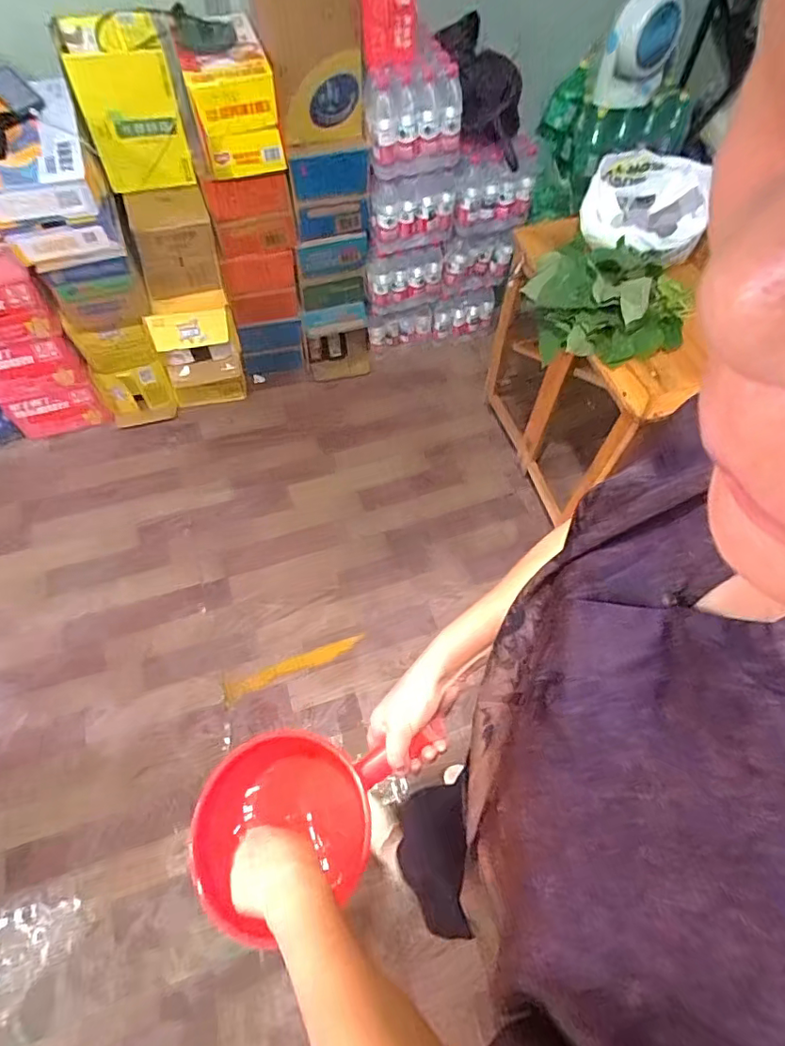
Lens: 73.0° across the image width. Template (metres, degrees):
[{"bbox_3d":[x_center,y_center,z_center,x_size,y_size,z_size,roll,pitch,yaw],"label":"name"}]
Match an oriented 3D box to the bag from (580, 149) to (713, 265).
[{"bbox_3d":[0.627,-0.803,1.311,0.284,0.119,0.359,17,60,8],"label":"bag"}]

